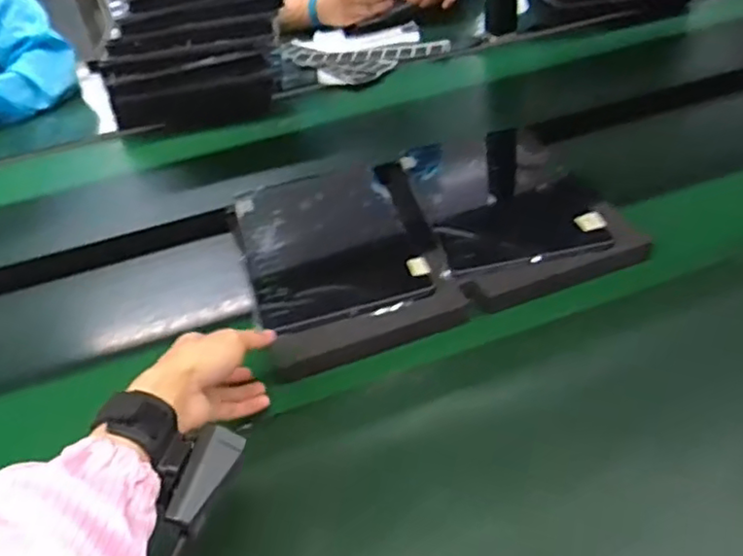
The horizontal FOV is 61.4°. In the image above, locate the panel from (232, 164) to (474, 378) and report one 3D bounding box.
[{"bbox_3d":[-0.032,-0.034,0.657,0.194,0.025,0.285,-16,42,-9],"label":"panel"}]

